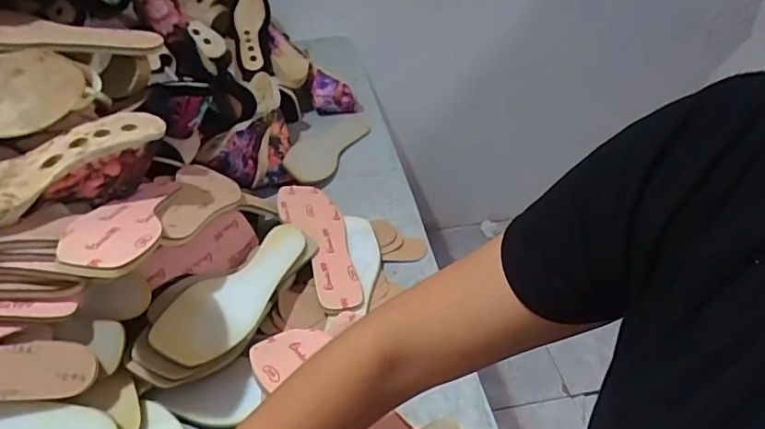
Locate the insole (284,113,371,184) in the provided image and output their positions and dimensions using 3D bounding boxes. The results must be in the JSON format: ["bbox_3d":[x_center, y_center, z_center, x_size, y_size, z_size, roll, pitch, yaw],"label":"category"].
[{"bbox_3d":[-0.097,-0.133,0.980,0.078,0.019,0.249,31,43,7],"label":"insole"}]

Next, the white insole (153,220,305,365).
[{"bbox_3d":[-0.169,0.090,0.651,0.020,0.078,0.242,-29,10,44],"label":"white insole"}]

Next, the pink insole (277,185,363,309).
[{"bbox_3d":[-0.094,0.038,0.763,0.092,0.011,0.237,2,43,-19],"label":"pink insole"}]

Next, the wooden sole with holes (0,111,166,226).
[{"bbox_3d":[-0.328,-0.059,0.513,0.086,0.052,0.241,28,49,30],"label":"wooden sole with holes"}]

